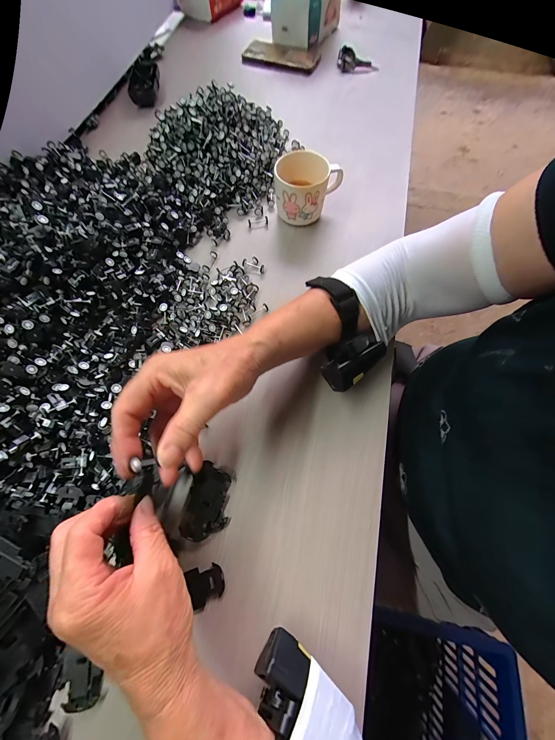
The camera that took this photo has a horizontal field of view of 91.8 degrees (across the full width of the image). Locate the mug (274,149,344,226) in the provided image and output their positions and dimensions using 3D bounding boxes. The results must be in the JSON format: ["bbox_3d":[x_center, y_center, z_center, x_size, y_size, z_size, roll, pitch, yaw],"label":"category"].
[{"bbox_3d":[0.041,-0.258,0.388,0.093,0.076,0.076,8,69,4],"label":"mug"}]

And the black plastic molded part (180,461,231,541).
[{"bbox_3d":[-0.066,0.130,0.265,0.040,0.012,0.067,12,69,5],"label":"black plastic molded part"}]

